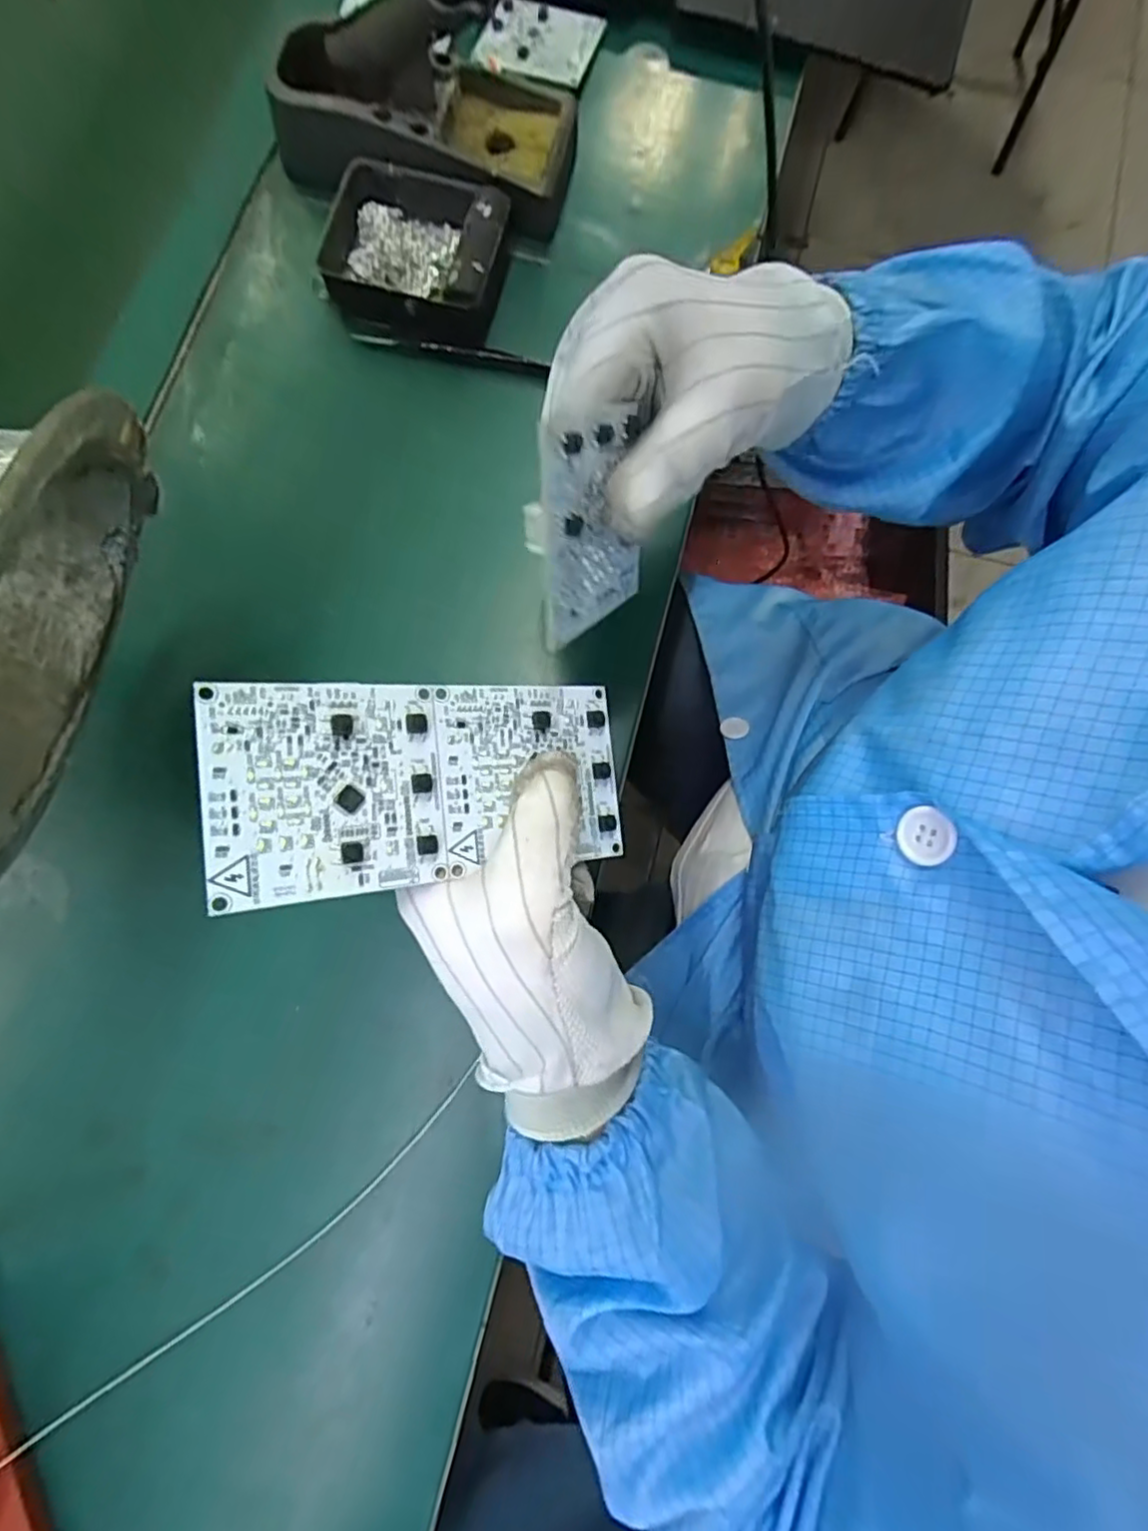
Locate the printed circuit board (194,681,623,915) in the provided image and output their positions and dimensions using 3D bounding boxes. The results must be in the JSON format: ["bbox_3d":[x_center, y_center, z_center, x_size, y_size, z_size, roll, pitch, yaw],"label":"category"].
[{"bbox_3d":[-0.045,0.005,0.220,0.138,0.004,0.065,-3,85,-30],"label":"printed circuit board"}]

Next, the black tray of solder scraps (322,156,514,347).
[{"bbox_3d":[-0.091,-0.288,0.368,0.101,0.037,0.090,11,76,1],"label":"black tray of solder scraps"}]

